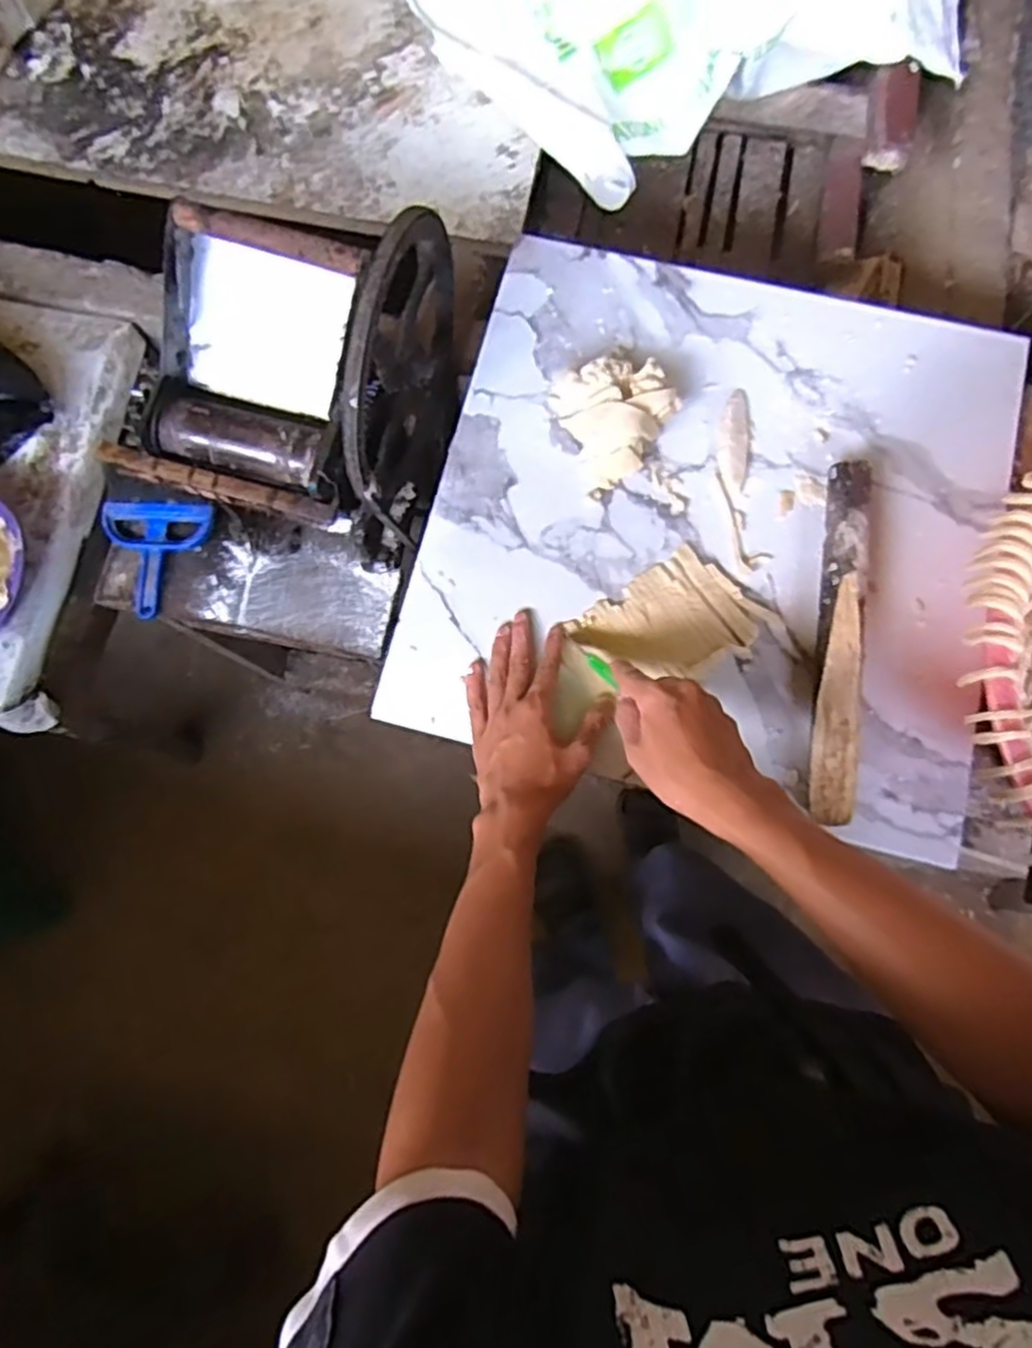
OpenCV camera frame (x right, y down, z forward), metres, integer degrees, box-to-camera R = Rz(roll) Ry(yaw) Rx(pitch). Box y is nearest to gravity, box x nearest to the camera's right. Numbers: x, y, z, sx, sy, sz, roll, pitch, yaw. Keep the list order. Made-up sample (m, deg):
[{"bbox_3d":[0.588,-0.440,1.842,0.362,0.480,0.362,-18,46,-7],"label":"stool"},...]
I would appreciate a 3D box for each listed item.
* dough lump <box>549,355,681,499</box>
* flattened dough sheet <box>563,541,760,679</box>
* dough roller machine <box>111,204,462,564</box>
[{"bbox_3d":[0.094,-0.233,0.665,0.097,0.046,0.112,-21,81,-4],"label":"dough lump"},{"bbox_3d":[0.128,-0.042,0.639,0.141,0.016,0.098,-34,82,-6],"label":"flattened dough sheet"},{"bbox_3d":[-0.202,-0.283,0.762,0.253,0.356,0.292,17,80,2],"label":"dough roller machine"}]

